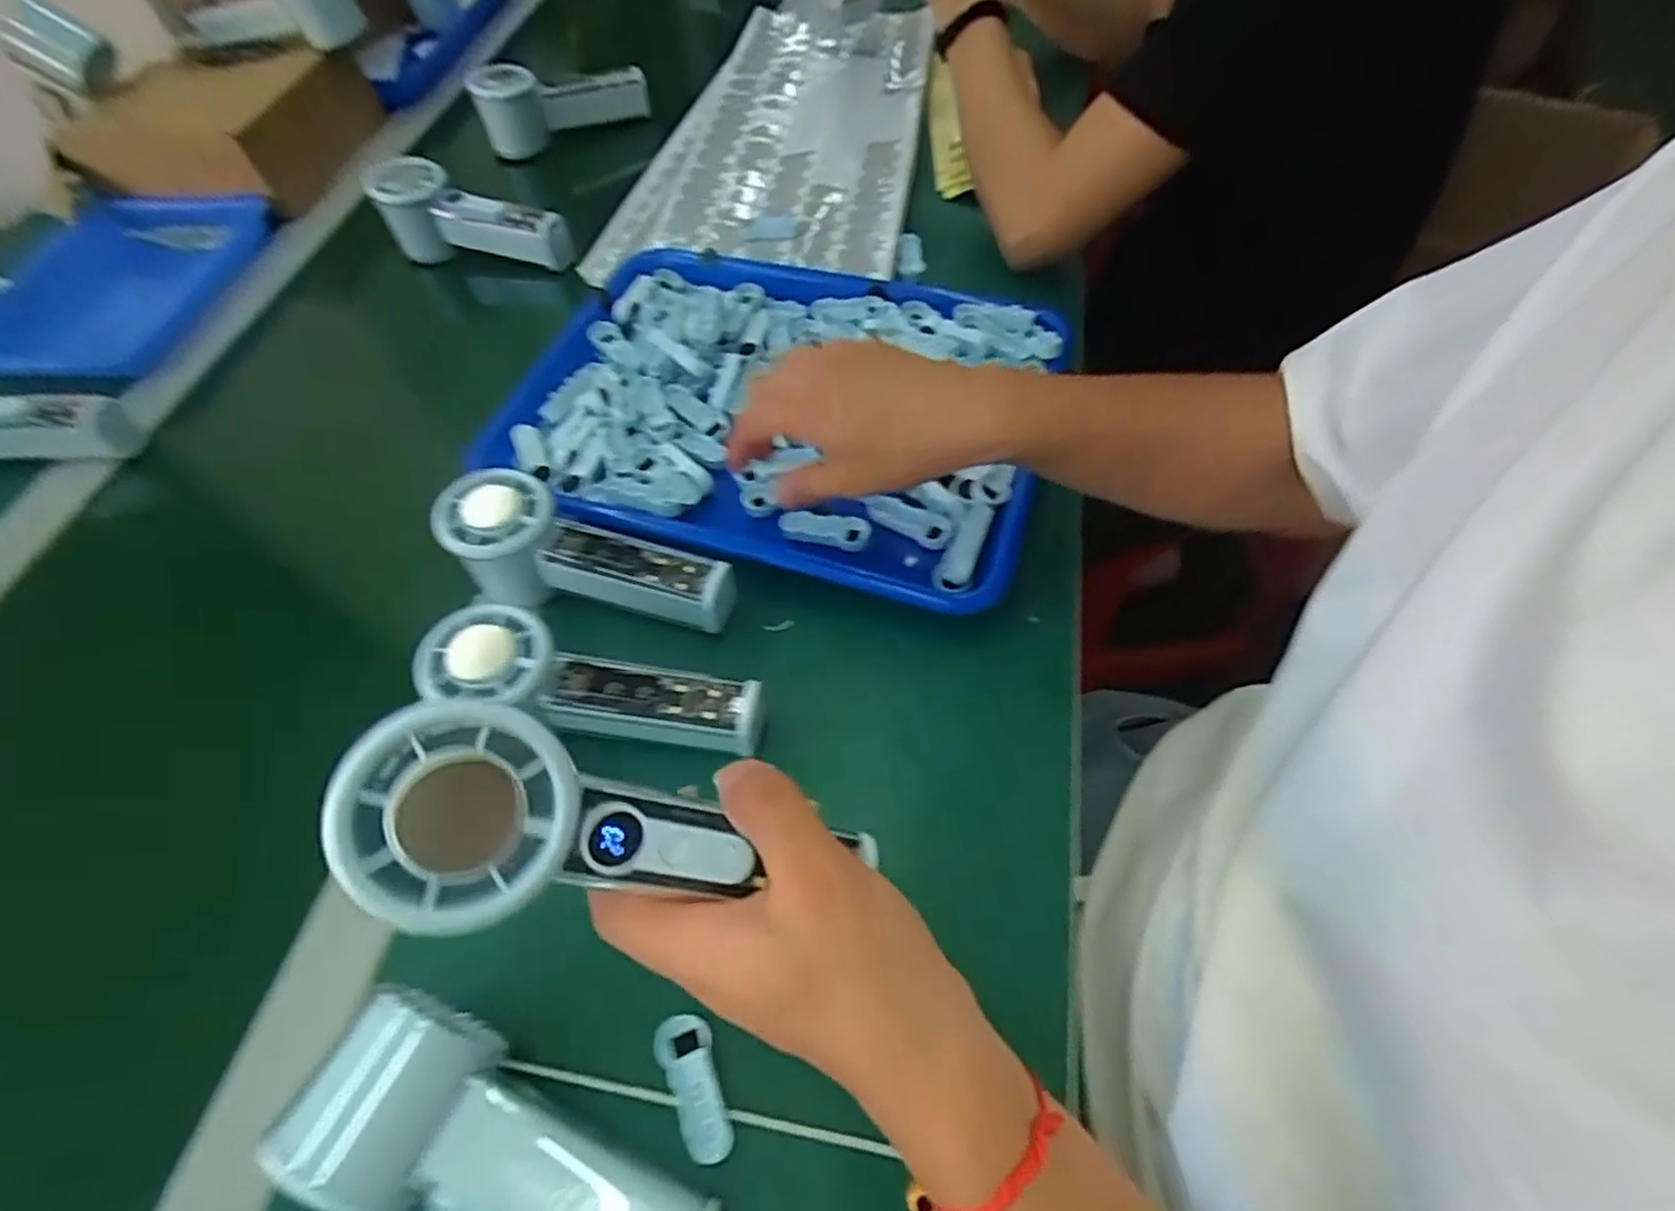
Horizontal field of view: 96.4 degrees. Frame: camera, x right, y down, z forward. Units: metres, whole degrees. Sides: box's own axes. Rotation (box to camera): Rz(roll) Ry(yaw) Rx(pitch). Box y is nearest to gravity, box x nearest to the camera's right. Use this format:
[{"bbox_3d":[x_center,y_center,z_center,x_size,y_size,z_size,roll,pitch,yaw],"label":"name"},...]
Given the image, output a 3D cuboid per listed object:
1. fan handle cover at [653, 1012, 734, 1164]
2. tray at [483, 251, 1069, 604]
[{"bbox_3d":[-0.056,0.189,0.295,0.020,0.012,0.052,-24,59,-10],"label":"fan handle cover"},{"bbox_3d":[-0.035,-0.127,0.490,0.340,0.048,0.260,10,59,11],"label":"tray"}]

